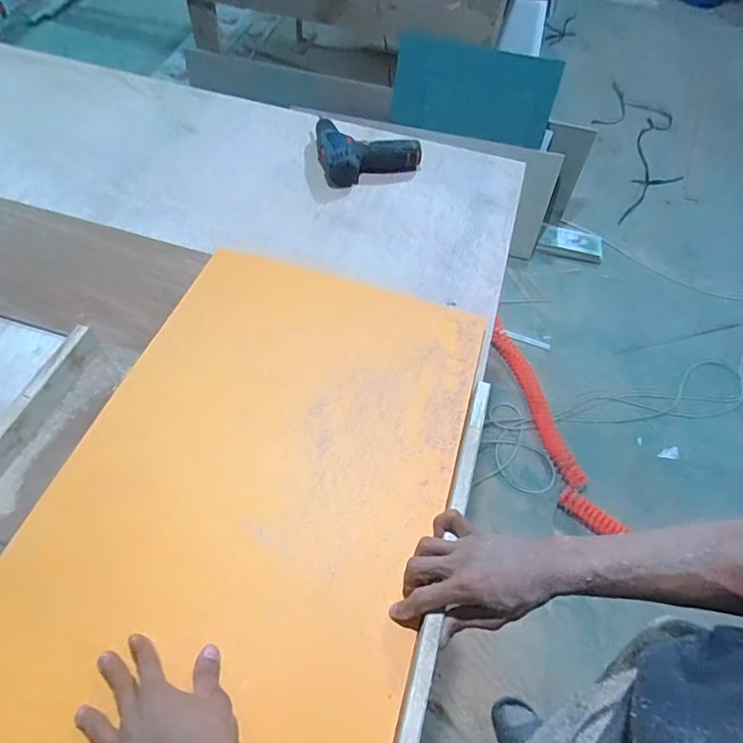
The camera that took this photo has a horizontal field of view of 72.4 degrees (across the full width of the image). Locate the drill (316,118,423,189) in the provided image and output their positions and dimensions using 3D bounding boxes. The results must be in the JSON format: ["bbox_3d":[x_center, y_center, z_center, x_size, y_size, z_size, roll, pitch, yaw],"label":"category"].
[{"bbox_3d":[-0.004,-0.430,0.975,0.190,0.049,0.165,-10,58,-10],"label":"drill"}]

